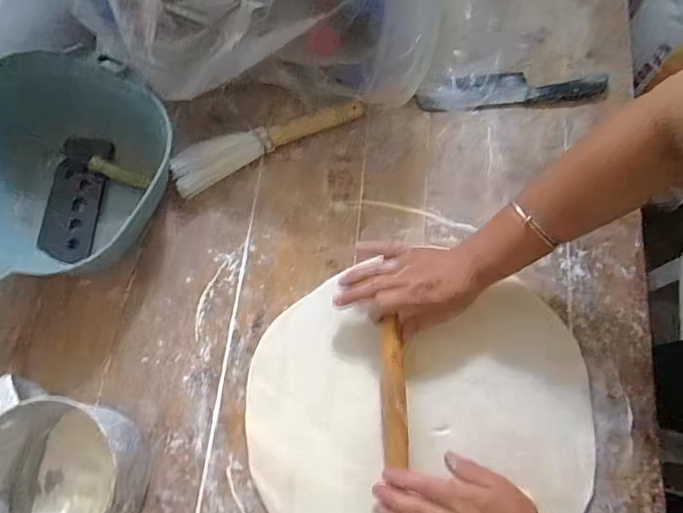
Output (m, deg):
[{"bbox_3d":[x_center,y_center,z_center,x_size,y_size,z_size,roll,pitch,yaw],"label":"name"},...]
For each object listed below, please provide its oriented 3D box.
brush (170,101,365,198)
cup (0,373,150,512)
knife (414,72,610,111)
[{"bbox_3d":[-0.091,-0.150,0.629,0.253,0.039,0.048,-28,74,-10],"label":"brush"},{"bbox_3d":[-0.269,0.214,0.477,0.145,0.090,0.147,1,72,-2],"label":"cup"},{"bbox_3d":[0.229,-0.227,0.666,0.254,0.023,0.052,-3,71,0],"label":"knife"}]

